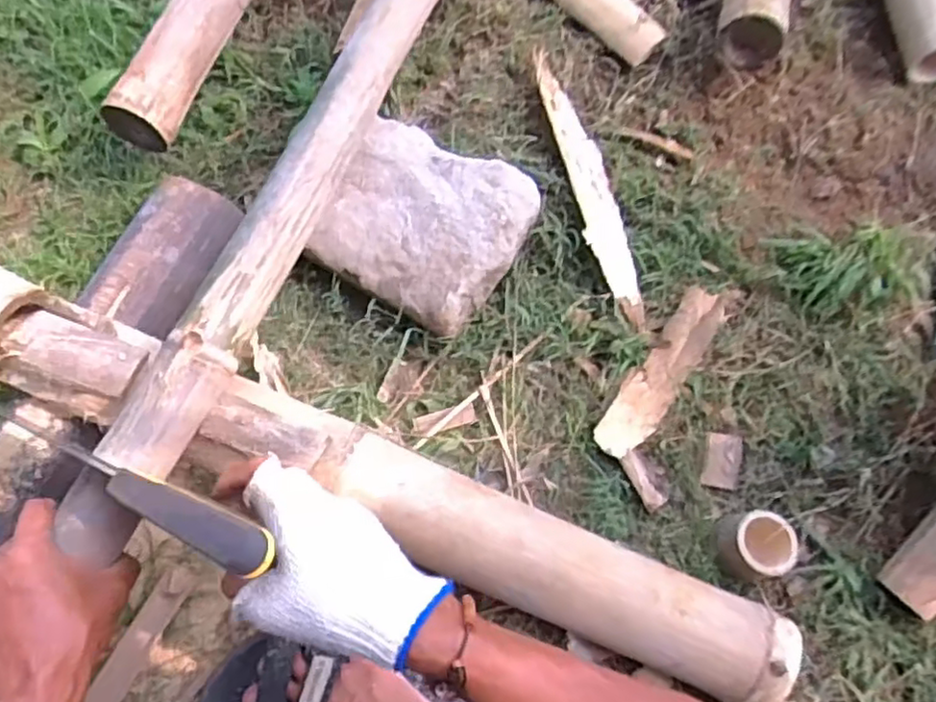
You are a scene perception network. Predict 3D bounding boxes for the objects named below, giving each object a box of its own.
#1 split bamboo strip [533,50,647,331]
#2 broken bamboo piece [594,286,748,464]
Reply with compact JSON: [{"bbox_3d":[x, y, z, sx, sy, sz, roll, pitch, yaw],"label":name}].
[{"bbox_3d":[0.134,-0.181,0.750,0.046,0.019,0.319,-15,80,-14],"label":"split bamboo strip"},{"bbox_3d":[0.210,0.017,0.720,0.051,0.030,0.215,35,88,12],"label":"broken bamboo piece"}]

